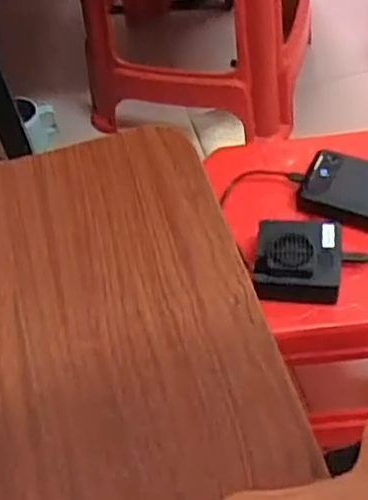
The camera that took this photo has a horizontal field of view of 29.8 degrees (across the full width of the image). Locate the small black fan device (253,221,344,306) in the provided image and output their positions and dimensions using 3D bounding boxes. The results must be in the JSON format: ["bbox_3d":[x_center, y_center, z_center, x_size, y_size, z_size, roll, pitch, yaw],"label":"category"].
[{"bbox_3d":[0.104,0.007,0.630,0.076,0.039,0.074,1,54,7],"label":"small black fan device"}]

